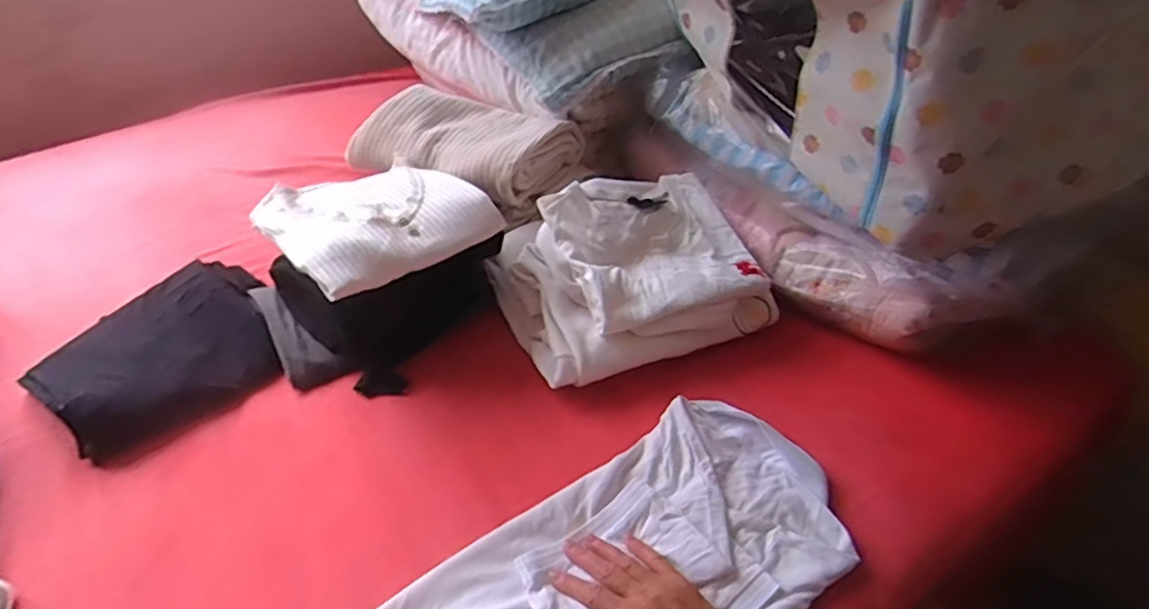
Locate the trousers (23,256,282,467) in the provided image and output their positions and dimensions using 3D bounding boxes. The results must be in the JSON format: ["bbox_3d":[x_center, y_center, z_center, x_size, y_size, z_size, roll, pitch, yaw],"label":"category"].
[{"bbox_3d":[-0.476,0.052,0.762,0.210,0.041,0.254,34,52,31],"label":"trousers"}]

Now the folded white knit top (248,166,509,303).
[{"bbox_3d":[-0.231,-0.110,0.755,0.229,0.031,0.209,-31,51,-30],"label":"folded white knit top"}]

